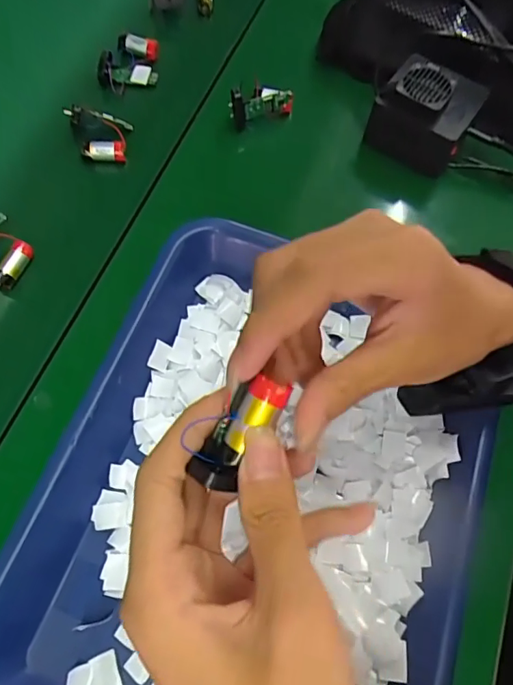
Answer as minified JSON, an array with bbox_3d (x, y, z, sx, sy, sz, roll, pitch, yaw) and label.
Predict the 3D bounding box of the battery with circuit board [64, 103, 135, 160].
[{"bbox_3d":[-0.138,-0.178,0.409,0.054,0.026,0.040,8,68,-3],"label":"battery with circuit board"}]

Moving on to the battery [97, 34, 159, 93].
[{"bbox_3d":[-0.118,-0.259,0.448,0.052,0.018,0.051,-2,69,-7],"label":"battery"}]

